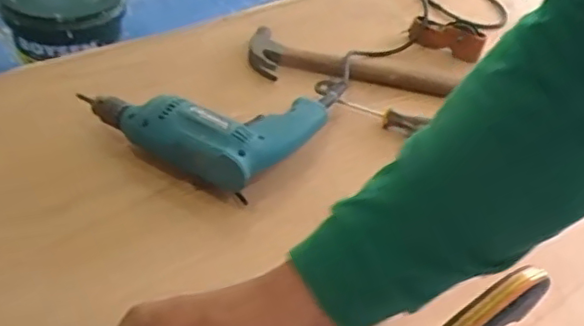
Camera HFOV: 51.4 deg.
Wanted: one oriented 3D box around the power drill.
[{"bbox_3d":[-0.081,-0.079,0.720,0.240,0.061,0.235,25,45,16],"label":"power drill"}]

